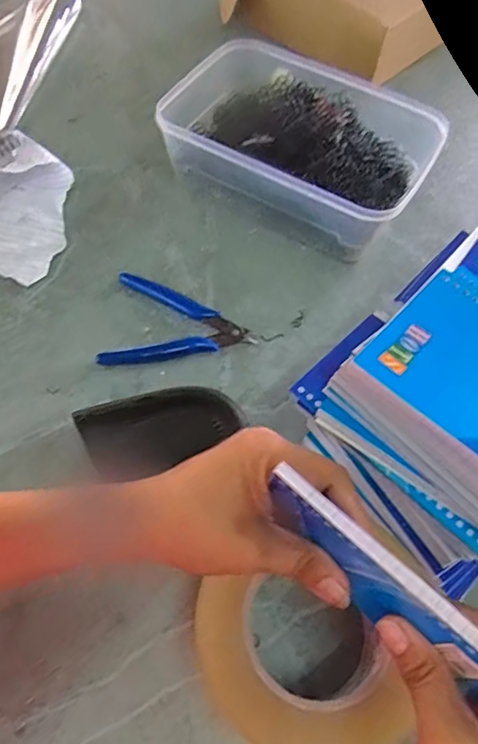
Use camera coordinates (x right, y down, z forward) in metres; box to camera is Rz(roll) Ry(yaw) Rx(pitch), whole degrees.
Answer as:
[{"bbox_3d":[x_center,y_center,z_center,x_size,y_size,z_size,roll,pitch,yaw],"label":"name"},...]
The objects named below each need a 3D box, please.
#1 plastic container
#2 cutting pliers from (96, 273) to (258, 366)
[{"bbox_3d":[0.060,-0.210,0.513,0.242,0.073,0.201,27,61,11],"label":"plastic container"},{"bbox_3d":[-0.053,-0.047,0.443,0.120,0.008,0.086,-7,60,-8],"label":"cutting pliers"}]

